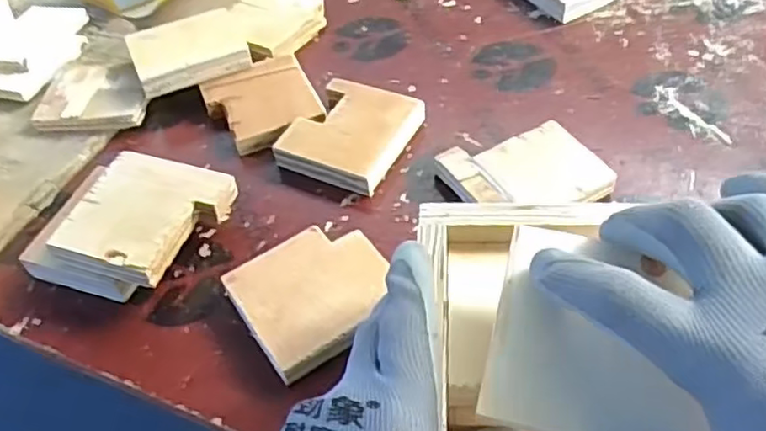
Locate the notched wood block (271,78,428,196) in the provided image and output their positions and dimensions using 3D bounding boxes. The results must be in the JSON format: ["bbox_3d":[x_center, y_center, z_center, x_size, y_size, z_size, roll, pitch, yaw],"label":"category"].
[{"bbox_3d":[-0.025,-0.061,0.513,0.081,0.022,0.100,21,56,22],"label":"notched wood block"}]

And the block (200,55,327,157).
[{"bbox_3d":[-0.098,-0.090,0.553,0.082,0.019,0.094,-23,52,-13],"label":"block"}]

